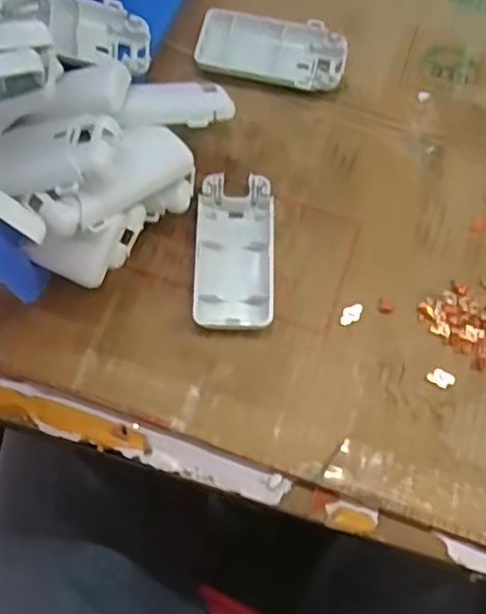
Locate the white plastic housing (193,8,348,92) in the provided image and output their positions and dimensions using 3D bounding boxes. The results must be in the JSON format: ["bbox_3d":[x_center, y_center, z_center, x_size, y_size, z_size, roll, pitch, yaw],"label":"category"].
[{"bbox_3d":[0.019,-0.168,0.455,0.095,0.015,0.052,14,72,4],"label":"white plastic housing"}]

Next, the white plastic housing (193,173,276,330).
[{"bbox_3d":[-0.004,-0.032,0.411,0.046,0.015,0.094,1,71,0],"label":"white plastic housing"}]

